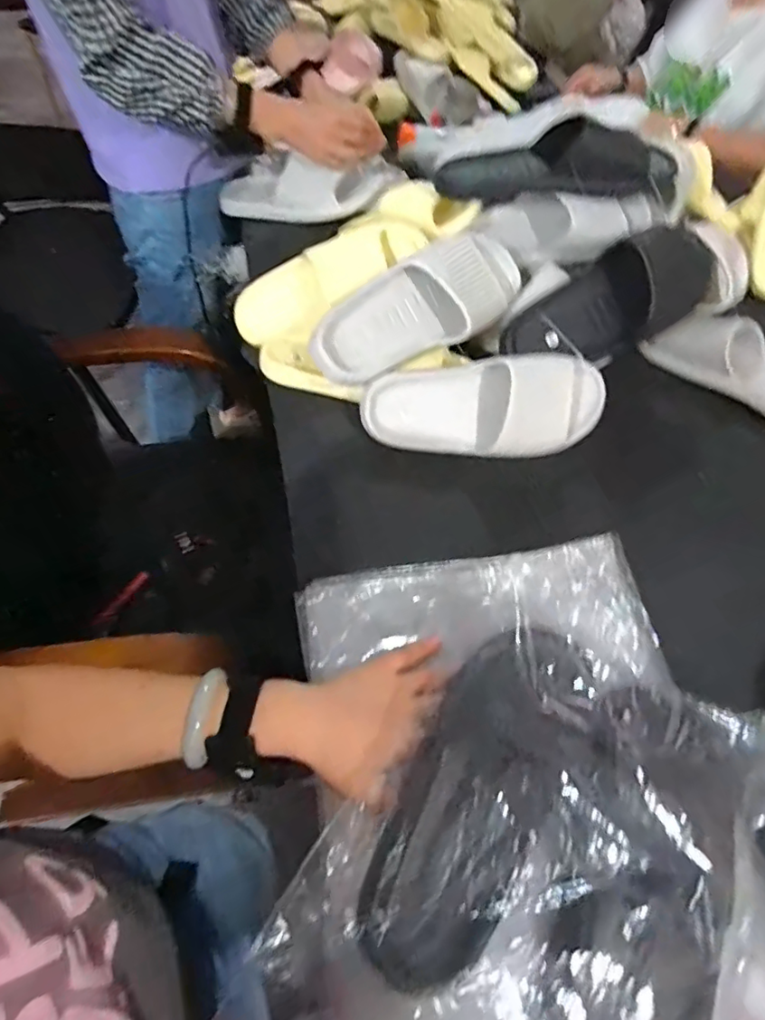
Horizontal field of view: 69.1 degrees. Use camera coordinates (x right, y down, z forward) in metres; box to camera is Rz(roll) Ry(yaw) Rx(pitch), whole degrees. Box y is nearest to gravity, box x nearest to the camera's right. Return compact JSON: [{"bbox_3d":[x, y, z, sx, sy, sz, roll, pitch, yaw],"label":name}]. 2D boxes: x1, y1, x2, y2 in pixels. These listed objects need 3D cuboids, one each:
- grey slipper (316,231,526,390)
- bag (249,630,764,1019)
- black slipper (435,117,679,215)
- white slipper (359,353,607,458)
[{"bbox_3d":[0.040,-0.228,0.628,0.266,0.078,0.107,-31,104,-8],"label":"grey slipper"},{"bbox_3d":[0.109,0.248,0.357,0.272,0.086,0.342,29,57,14],"label":"bag"},{"bbox_3d":[0.206,-0.421,0.668,0.275,0.085,0.085,11,53,21],"label":"black slipper"},{"bbox_3d":[0.111,-0.113,0.609,0.266,0.107,0.055,-1,12,4],"label":"white slipper"}]

